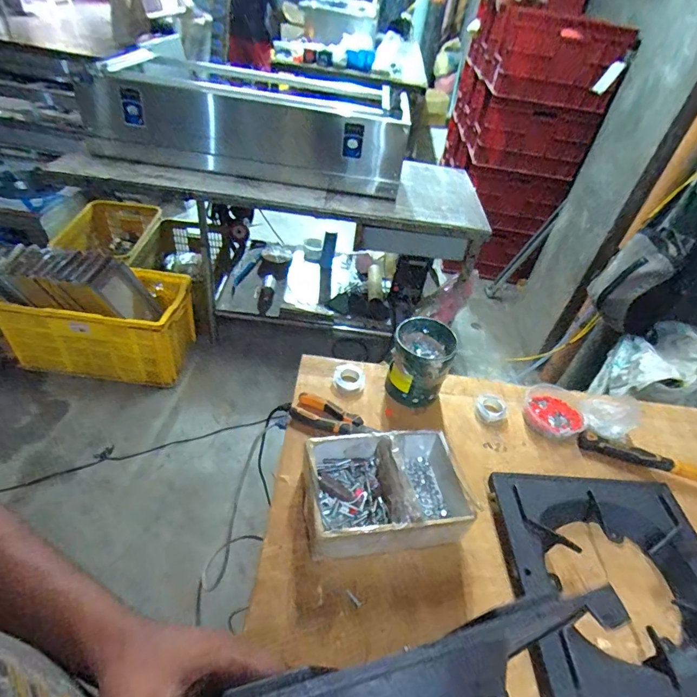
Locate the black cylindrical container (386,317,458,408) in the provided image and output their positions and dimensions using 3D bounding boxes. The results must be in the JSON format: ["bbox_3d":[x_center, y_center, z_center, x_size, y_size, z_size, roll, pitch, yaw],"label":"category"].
[{"bbox_3d":[0.133,0.027,0.817,0.101,0.120,0.123,16,43,7],"label":"black cylindrical container"}]

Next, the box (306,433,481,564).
[{"bbox_3d":[0.052,0.202,0.636,0.226,0.085,0.159,-5,44,-15],"label":"box"}]

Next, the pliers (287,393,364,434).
[{"bbox_3d":[-0.040,0.115,0.753,0.118,0.027,0.055,25,45,17],"label":"pliers"}]

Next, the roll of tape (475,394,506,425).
[{"bbox_3d":[0.270,0.114,0.825,0.056,0.017,0.067,16,43,7],"label":"roll of tape"}]

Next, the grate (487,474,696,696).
[{"bbox_3d":[0.372,0.324,0.606,0.310,0.051,0.302,5,42,-5],"label":"grate"}]

